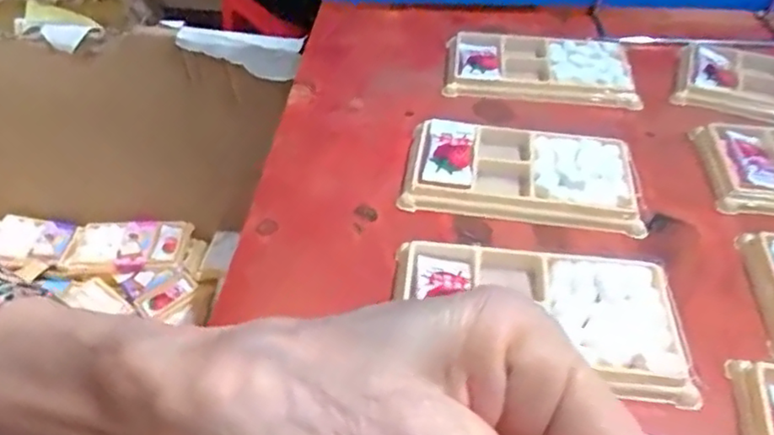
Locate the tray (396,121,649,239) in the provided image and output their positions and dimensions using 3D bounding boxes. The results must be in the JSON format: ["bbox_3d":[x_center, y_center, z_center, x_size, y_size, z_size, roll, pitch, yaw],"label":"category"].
[{"bbox_3d":[0.080,-0.028,0.375,0.137,0.016,0.078,8,46,12],"label":"tray"}]

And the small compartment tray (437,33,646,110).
[{"bbox_3d":[0.113,-0.114,0.461,0.135,0.016,0.077,5,45,8],"label":"small compartment tray"}]

